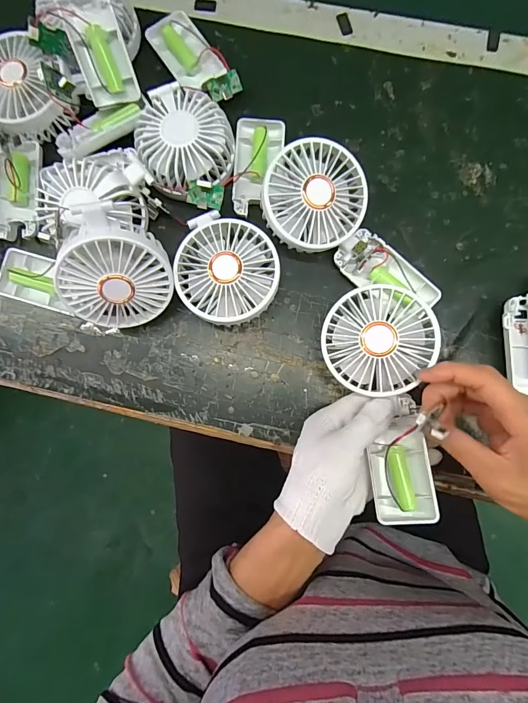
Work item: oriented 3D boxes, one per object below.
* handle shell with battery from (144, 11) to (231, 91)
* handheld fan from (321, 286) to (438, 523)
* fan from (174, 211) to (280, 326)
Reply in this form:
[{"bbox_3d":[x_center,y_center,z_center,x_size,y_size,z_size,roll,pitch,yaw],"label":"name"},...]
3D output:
[{"bbox_3d":[-0.073,-0.287,0.362,0.045,0.019,0.084,-38,84,-3],"label":"handle shell with battery"},{"bbox_3d":[0.096,0.040,0.295,0.084,0.034,0.181,-8,89,0],"label":"handheld fan"},{"bbox_3d":[-0.030,-0.068,0.327,0.086,0.049,0.091,0,83,1],"label":"fan"}]

